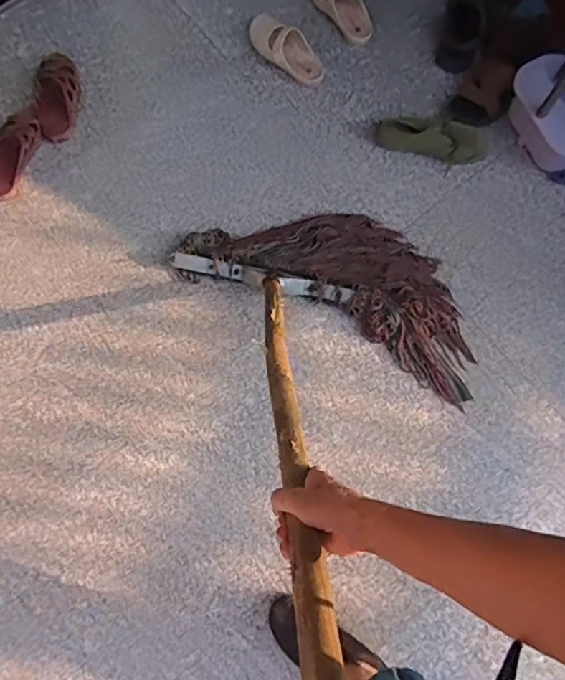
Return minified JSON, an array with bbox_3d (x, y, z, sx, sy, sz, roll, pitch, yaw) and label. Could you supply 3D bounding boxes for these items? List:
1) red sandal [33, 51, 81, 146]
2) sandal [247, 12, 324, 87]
[{"bbox_3d":[-0.519,-0.569,1.241,0.093,0.057,0.243,-3,75,0],"label":"red sandal"},{"bbox_3d":[0.002,-0.706,1.278,0.230,0.061,0.095,41,79,10],"label":"sandal"}]

